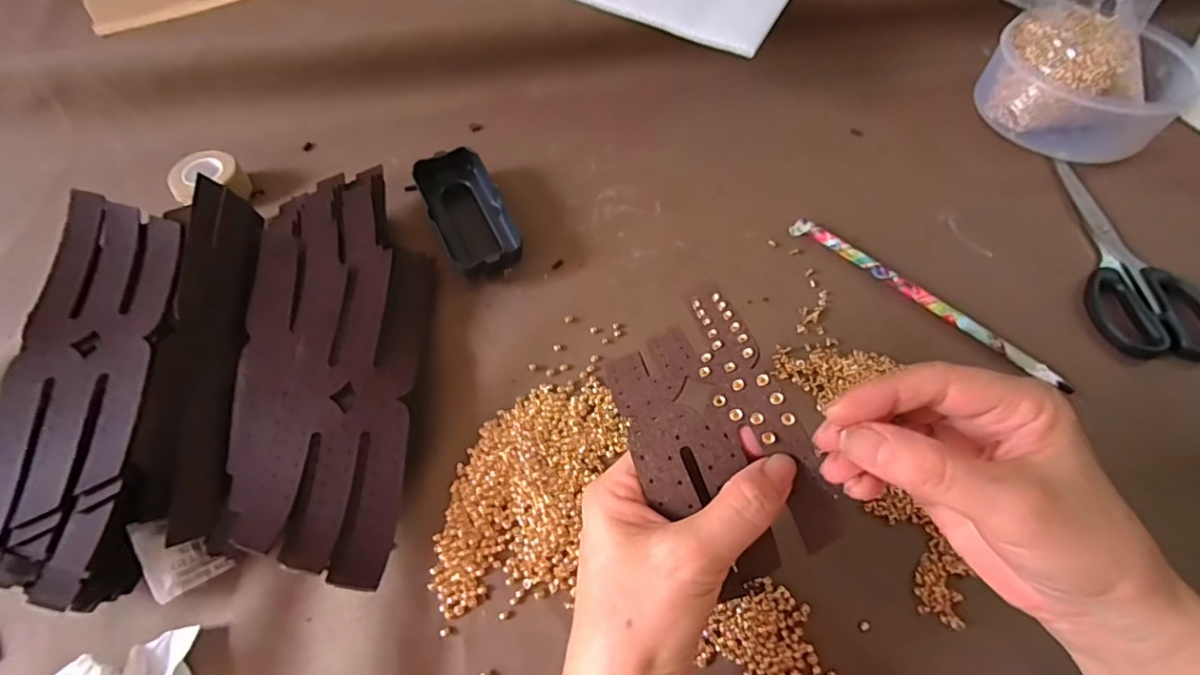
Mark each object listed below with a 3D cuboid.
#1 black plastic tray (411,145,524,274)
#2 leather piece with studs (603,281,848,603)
[{"bbox_3d":[-0.094,-0.090,0.391,0.051,0.025,0.108,-24,63,-13],"label":"black plastic tray"},{"bbox_3d":[0.047,0.036,0.234,0.070,0.034,0.118,-18,67,-9],"label":"leather piece with studs"}]

